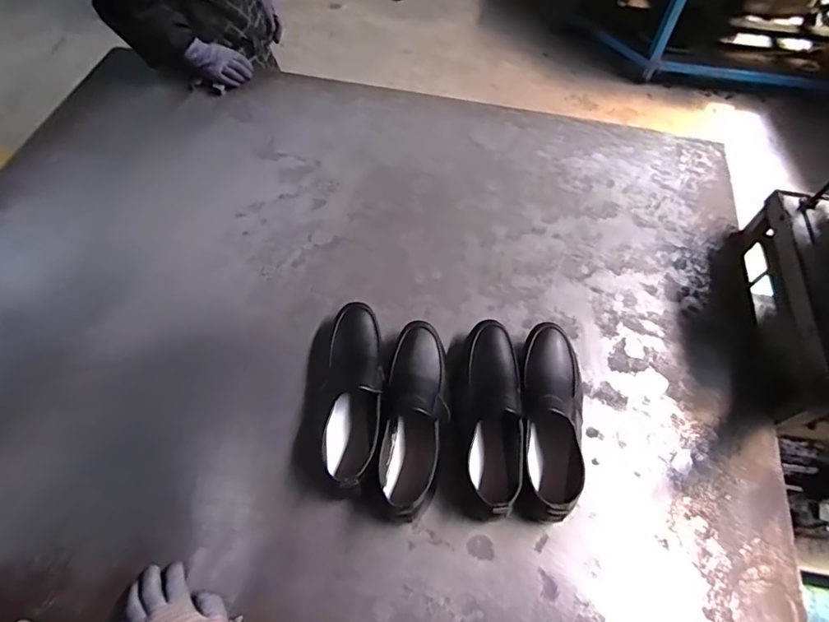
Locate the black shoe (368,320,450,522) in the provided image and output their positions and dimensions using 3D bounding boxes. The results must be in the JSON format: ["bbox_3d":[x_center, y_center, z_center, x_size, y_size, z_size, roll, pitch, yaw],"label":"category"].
[{"bbox_3d":[0.000,0.149,0.724,0.093,0.076,0.288,9,60,4],"label":"black shoe"}]

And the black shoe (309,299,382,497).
[{"bbox_3d":[-0.096,0.117,0.736,0.105,0.077,0.283,5,60,1],"label":"black shoe"}]

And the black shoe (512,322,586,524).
[{"bbox_3d":[0.200,0.152,0.730,0.099,0.079,0.287,5,60,2],"label":"black shoe"}]

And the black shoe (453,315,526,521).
[{"bbox_3d":[0.106,0.149,0.728,0.094,0.080,0.285,5,60,2],"label":"black shoe"}]

